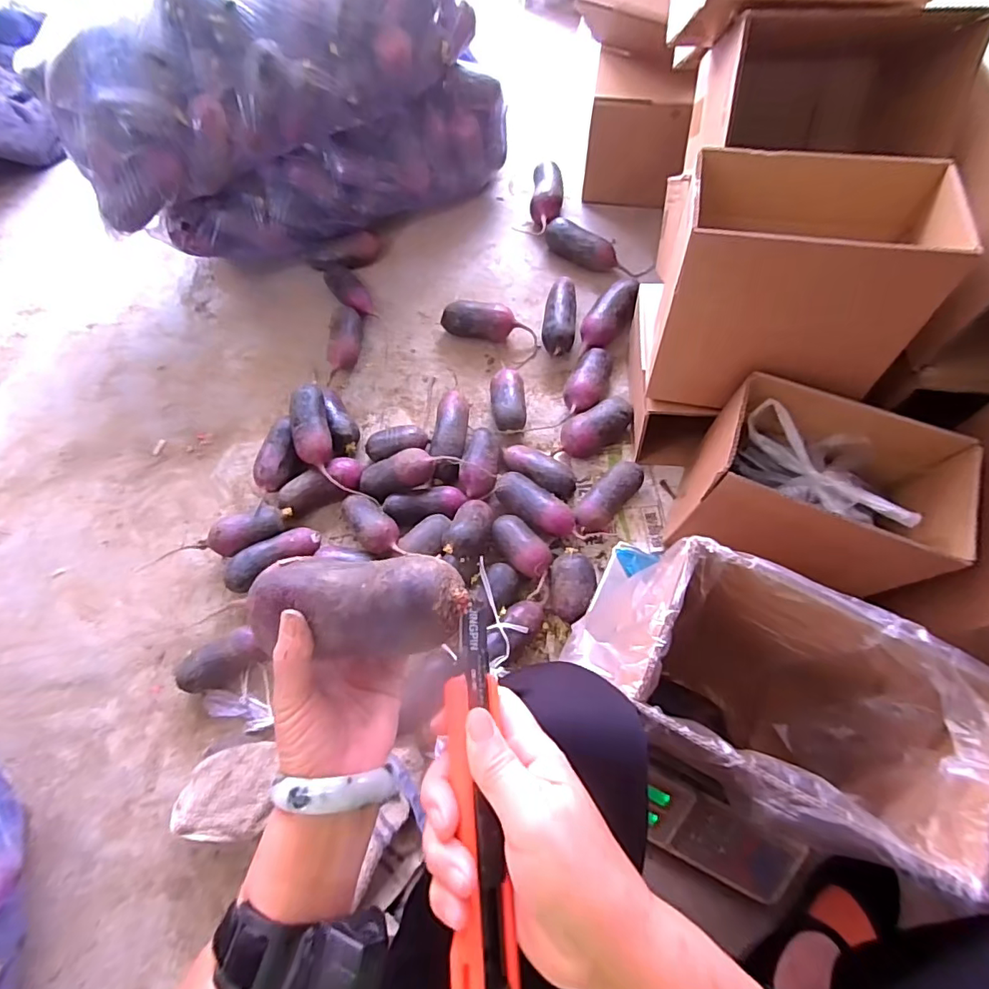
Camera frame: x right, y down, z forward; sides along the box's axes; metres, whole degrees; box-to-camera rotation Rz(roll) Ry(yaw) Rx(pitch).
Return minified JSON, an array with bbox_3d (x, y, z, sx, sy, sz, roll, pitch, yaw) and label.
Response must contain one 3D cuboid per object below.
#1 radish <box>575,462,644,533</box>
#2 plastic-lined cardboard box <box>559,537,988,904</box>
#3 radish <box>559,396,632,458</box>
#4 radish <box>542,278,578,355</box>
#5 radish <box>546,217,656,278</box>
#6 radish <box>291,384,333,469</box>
[{"bbox_3d":[0.177,0.006,0.799,0.054,0.052,0.132,42,75,17],"label":"radish"},{"bbox_3d":[0.227,0.187,0.487,0.299,0.238,0.169,24,69,12],"label":"plastic-lined cardboard box"},{"bbox_3d":[0.165,-0.109,0.846,0.125,0.062,0.069,-36,71,-11],"label":"radish"},{"bbox_3d":[0.122,-0.329,0.947,0.058,0.052,0.178,6,68,5],"label":"radish"},{"bbox_3d":[0.200,-0.479,1.005,0.214,0.052,0.071,24,71,12],"label":"radish"},{"bbox_3d":[-0.292,-0.110,0.816,0.053,0.060,0.136,-12,66,-3],"label":"radish"}]

